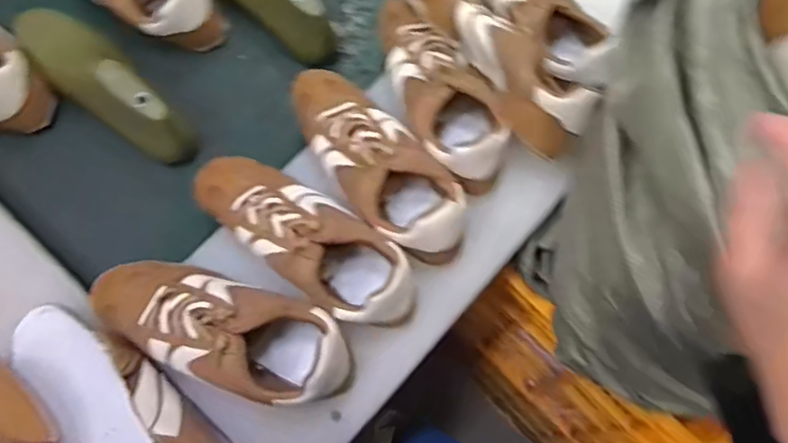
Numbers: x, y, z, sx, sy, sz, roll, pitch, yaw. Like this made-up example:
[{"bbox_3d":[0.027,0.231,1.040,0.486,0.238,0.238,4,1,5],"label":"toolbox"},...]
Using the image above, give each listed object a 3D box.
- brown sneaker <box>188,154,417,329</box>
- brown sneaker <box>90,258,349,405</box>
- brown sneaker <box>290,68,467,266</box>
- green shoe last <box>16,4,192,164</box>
[{"bbox_3d":[-0.092,0.011,0.612,0.253,0.075,0.088,36,73,10],"label":"brown sneaker"},{"bbox_3d":[-0.163,0.098,0.571,0.244,0.071,0.090,18,71,4],"label":"brown sneaker"},{"bbox_3d":[-0.023,-0.068,0.647,0.098,0.080,0.262,-35,75,-13],"label":"brown sneaker"},{"bbox_3d":[-0.331,-0.167,0.699,0.258,0.087,0.082,39,74,11],"label":"green shoe last"}]

